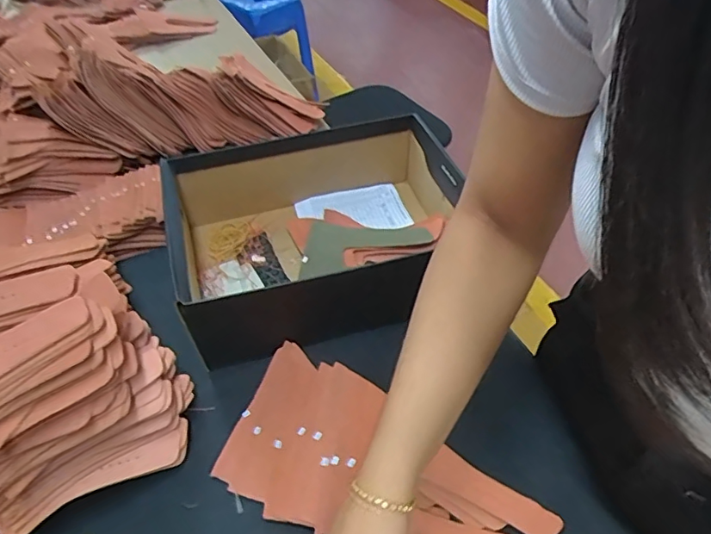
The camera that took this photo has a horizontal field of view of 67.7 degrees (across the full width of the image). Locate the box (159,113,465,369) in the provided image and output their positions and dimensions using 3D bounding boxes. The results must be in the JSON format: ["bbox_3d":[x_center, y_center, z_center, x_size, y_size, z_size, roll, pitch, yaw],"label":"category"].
[{"bbox_3d":[-0.047,-0.048,0.641,0.328,0.106,0.277,-14,48,-12],"label":"box"}]

